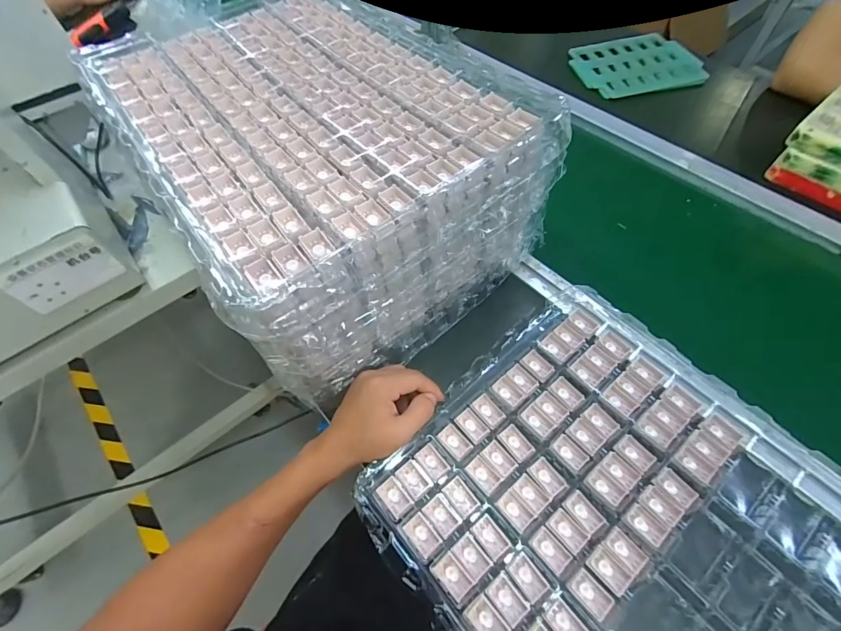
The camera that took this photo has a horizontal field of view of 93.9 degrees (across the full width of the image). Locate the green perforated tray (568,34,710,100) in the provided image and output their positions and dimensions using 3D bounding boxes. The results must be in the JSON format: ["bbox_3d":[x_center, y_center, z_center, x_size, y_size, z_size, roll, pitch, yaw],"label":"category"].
[{"bbox_3d":[0.414,-0.489,0.769,0.225,0.020,0.169,-8,58,-2],"label":"green perforated tray"}]

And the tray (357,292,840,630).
[{"bbox_3d":[0.224,0.226,0.332,0.348,0.036,0.490,-36,63,-18],"label":"tray"}]

